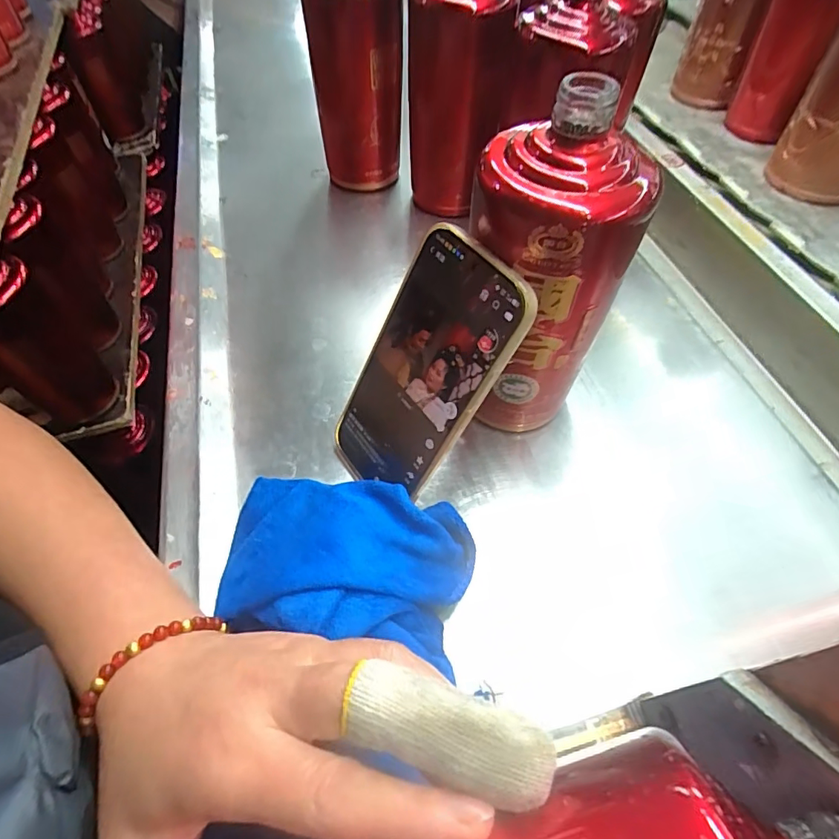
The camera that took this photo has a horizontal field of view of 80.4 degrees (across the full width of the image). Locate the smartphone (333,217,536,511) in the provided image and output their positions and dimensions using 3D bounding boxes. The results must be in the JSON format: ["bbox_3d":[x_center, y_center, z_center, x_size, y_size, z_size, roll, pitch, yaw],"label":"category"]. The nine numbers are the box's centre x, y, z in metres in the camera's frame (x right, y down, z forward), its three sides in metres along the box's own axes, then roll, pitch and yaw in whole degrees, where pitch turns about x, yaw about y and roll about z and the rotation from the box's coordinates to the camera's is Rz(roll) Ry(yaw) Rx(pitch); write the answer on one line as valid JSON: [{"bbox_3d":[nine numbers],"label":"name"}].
[{"bbox_3d":[-0.002,-0.017,0.278,0.007,0.167,0.077,-12,51,-45],"label":"smartphone"}]

